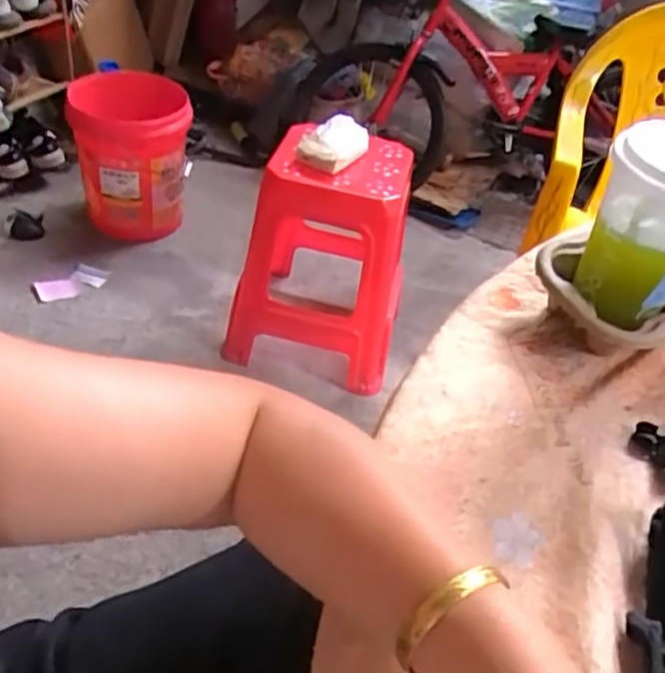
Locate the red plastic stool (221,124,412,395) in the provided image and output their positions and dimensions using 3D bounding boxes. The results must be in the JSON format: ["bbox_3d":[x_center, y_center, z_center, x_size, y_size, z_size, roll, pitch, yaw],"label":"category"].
[{"bbox_3d":[-0.021,-0.179,1.411,0.339,0.428,0.339,10,41,3],"label":"red plastic stool"}]

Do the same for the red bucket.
[{"bbox_3d":[-0.488,-0.428,1.638,0.264,0.355,0.264,4,41,-3],"label":"red bucket"}]

